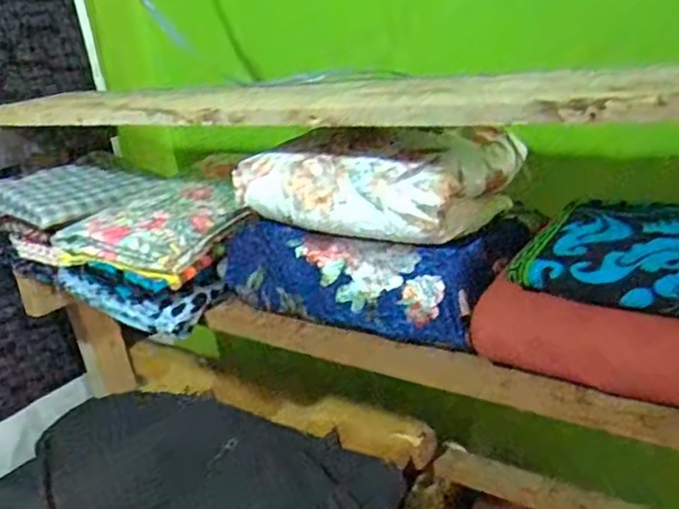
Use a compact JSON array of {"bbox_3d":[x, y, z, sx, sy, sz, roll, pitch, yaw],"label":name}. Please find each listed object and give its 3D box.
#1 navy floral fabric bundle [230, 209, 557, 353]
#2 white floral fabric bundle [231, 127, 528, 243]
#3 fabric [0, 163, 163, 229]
[{"bbox_3d":[0.034,0.004,0.676,0.292,0.080,0.159,7,25,34],"label":"navy floral fabric bundle"},{"bbox_3d":[0.039,-0.084,0.681,0.242,0.083,0.193,6,24,32],"label":"white floral fabric bundle"},{"bbox_3d":[-0.358,-0.088,0.888,0.179,0.040,0.165,8,26,36],"label":"fabric"}]

